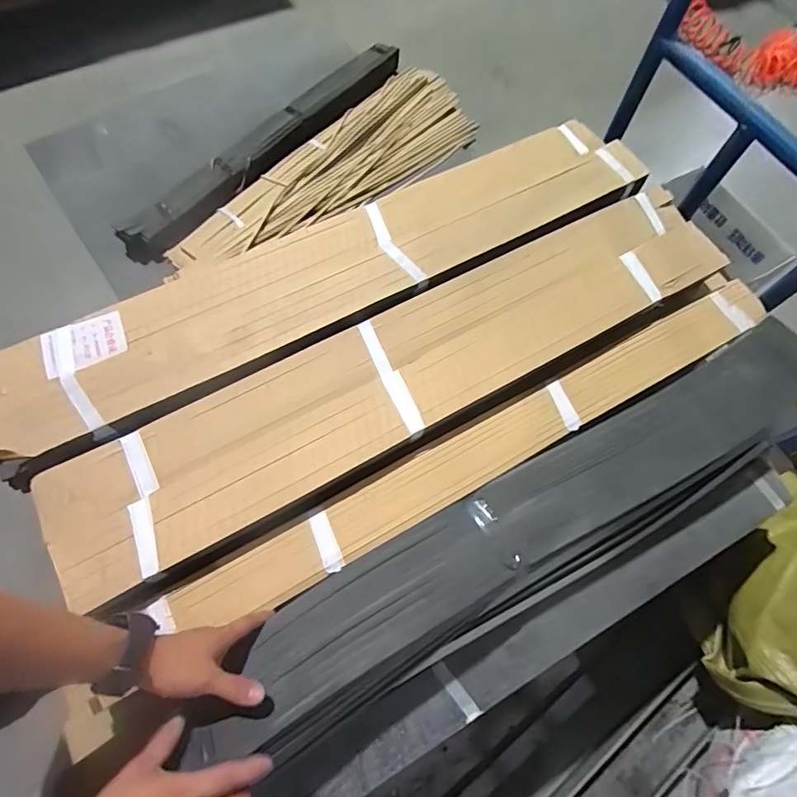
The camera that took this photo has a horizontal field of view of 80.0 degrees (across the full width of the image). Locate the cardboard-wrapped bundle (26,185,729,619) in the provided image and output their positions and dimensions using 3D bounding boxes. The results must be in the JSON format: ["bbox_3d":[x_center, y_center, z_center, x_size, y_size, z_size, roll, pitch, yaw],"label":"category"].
[{"bbox_3d":[0.031,-0.050,0.648,0.958,0.046,0.184,-28,72,-13],"label":"cardboard-wrapped bundle"}]

